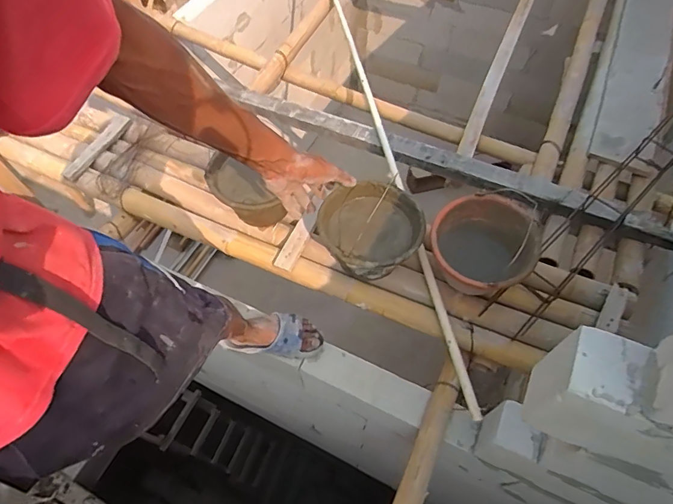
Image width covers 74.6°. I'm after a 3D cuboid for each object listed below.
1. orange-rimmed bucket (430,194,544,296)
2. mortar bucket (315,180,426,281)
[{"bbox_3d":[0.332,0.003,1.070,0.249,0.201,0.216,38,67,21],"label":"orange-rimmed bucket"},{"bbox_3d":[0.078,-0.034,1.119,0.253,0.172,0.239,-1,60,1],"label":"mortar bucket"}]

